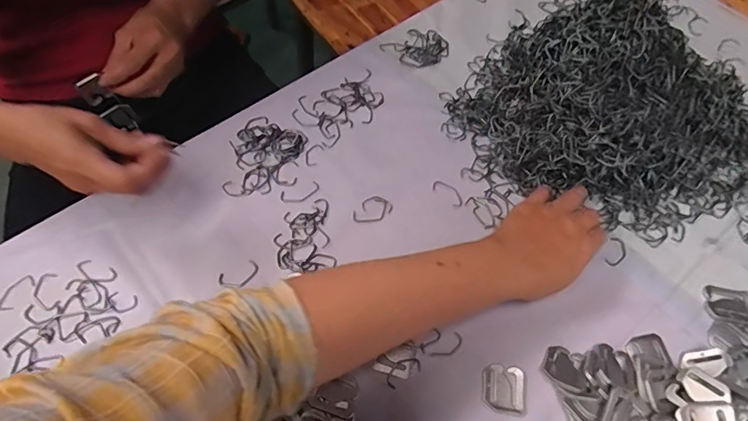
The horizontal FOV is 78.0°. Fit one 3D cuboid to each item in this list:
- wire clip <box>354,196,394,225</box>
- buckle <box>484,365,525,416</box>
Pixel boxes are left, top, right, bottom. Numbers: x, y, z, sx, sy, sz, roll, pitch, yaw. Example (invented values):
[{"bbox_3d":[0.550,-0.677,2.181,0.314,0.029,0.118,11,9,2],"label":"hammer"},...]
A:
[{"bbox_3d":[-0.002,-0.001,0.483,0.041,0.004,0.027,-39,67,-21],"label":"wire clip"},{"bbox_3d":[0.112,0.153,0.399,0.033,0.007,0.037,4,59,1],"label":"buckle"}]

